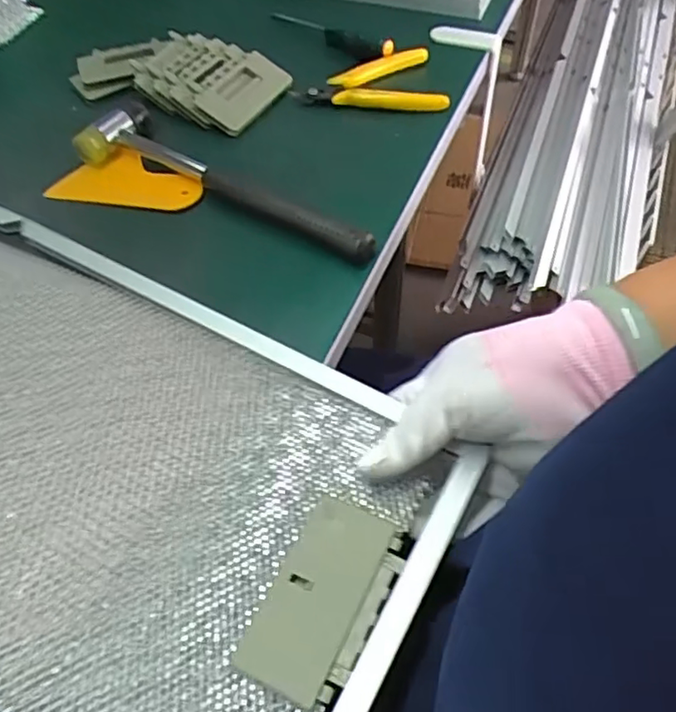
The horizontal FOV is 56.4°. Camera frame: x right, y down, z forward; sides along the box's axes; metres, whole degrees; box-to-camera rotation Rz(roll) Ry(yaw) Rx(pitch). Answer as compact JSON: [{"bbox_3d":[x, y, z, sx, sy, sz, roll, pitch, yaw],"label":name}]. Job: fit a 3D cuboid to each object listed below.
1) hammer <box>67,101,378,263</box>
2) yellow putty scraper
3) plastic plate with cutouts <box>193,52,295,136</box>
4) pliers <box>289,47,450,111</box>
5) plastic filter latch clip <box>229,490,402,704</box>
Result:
[{"bbox_3d":[-0.077,-0.128,0.442,0.239,0.027,0.056,23,57,18],"label":"hammer"},{"bbox_3d":[-0.151,-0.130,0.461,0.110,0.012,0.046,7,54,7],"label":"yellow putty scraper"},{"bbox_3d":[-0.076,-0.212,0.504,0.045,0.011,0.080,37,59,-3],"label":"plastic plate with cutouts"},{"bbox_3d":[0.024,-0.225,0.521,0.116,0.023,0.075,-6,53,-2],"label":"pliers"},{"bbox_3d":[-0.005,0.106,0.280,0.049,0.004,0.084,21,57,17],"label":"plastic filter latch clip"}]

